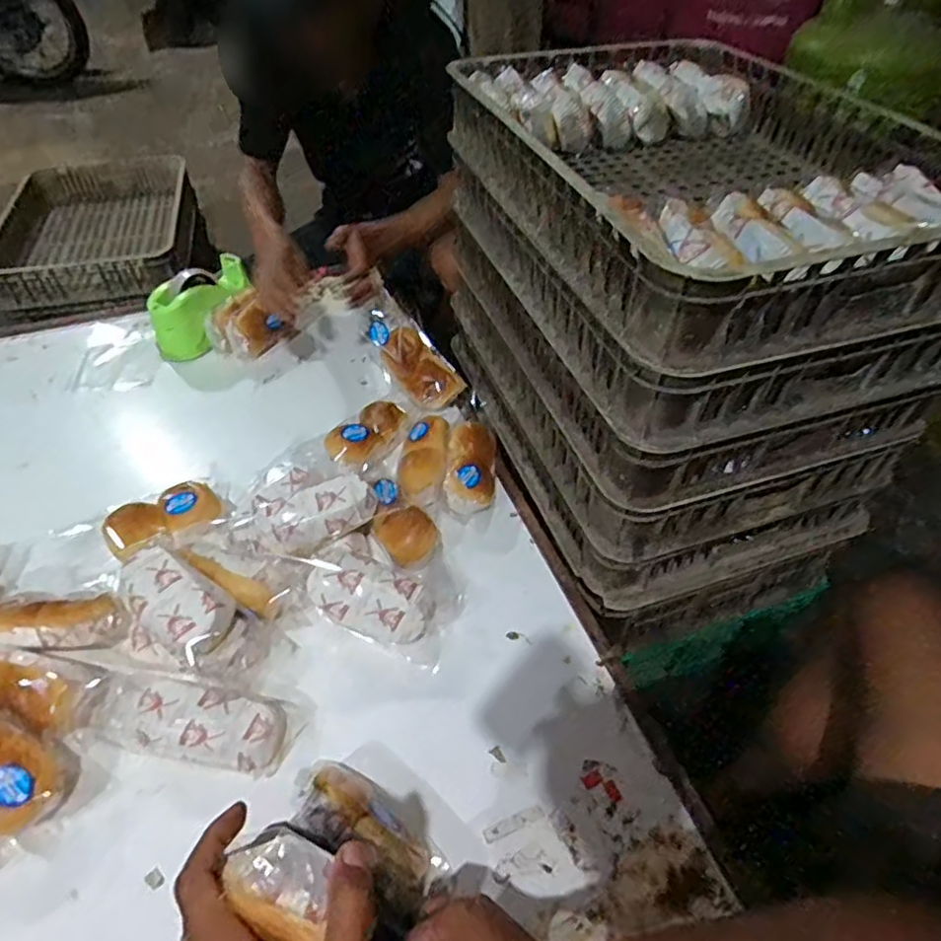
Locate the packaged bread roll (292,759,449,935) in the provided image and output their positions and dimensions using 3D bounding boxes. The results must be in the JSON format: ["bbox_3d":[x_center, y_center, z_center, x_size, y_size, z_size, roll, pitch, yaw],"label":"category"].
[{"bbox_3d":[-0.092,0.329,0.565,0.158,0.066,0.072,30,53,24],"label":"packaged bread roll"}]

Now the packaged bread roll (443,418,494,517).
[{"bbox_3d":[0.001,-0.009,0.847,0.066,0.046,0.138,3,62,1],"label":"packaged bread roll"}]

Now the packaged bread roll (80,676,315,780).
[{"bbox_3d":[-0.287,0.255,0.641,0.207,0.049,0.085,9,47,8],"label":"packaged bread roll"}]

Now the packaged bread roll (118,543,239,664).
[{"bbox_3d":[-0.323,0.144,0.671,0.135,0.057,0.092,32,54,26],"label":"packaged bread roll"}]

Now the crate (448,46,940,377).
[{"bbox_3d":[0.256,-0.358,0.713,0.430,0.094,0.605,-13,48,-14],"label":"crate"}]

